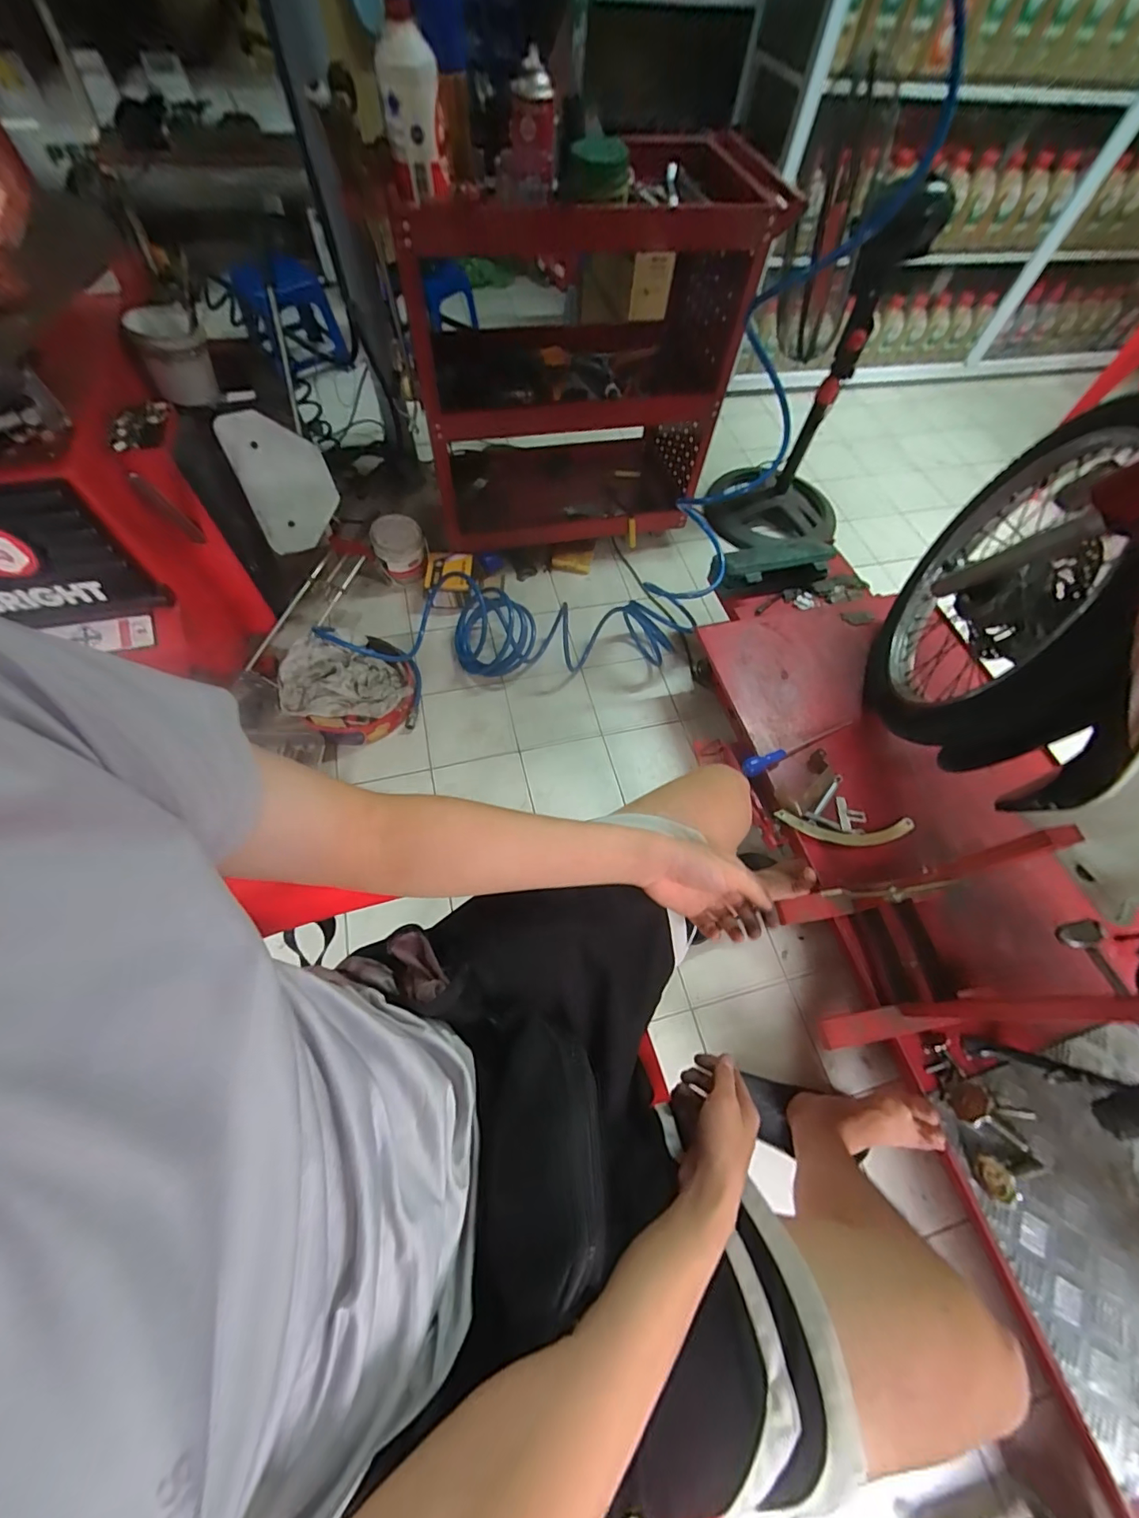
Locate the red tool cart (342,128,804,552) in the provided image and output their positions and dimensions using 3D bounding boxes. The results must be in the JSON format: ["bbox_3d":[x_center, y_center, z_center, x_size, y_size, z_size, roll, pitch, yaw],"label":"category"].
[{"bbox_3d":[0.011,-0.840,1.149,0.694,0.742,0.341,-10,64,-9],"label":"red tool cart"}]

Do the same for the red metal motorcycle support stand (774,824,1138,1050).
[{"bbox_3d":[0.453,0.250,0.627,0.169,0.380,0.206,-6,64,-7],"label":"red metal motorcycle support stand"}]

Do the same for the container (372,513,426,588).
[{"bbox_3d":[-0.431,-0.535,1.254,0.129,0.111,0.104,-20,66,-14],"label":"container"}]

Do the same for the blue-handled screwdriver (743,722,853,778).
[{"bbox_3d":[0.443,-0.020,0.950,0.258,0.040,0.031,-18,66,-13],"label":"blue-handled screwdriver"}]

